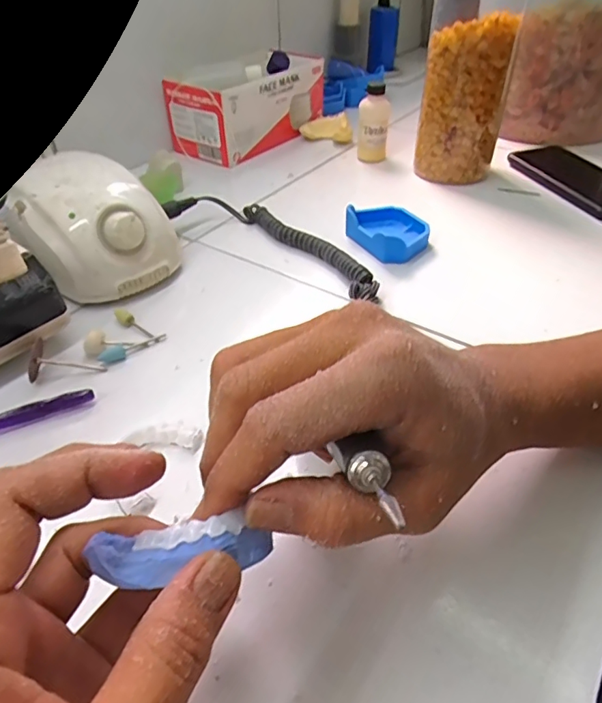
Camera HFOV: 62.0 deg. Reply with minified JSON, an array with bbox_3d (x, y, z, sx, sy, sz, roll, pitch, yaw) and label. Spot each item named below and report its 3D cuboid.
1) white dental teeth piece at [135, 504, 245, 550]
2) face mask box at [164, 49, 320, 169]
[{"bbox_3d":[-0.039,0.064,0.175,0.038,0.004,0.008,-10,43,-3],"label":"white dental teeth piece"},{"bbox_3d":[-0.067,-0.328,0.654,0.107,0.085,0.200,27,49,28],"label":"face mask box"}]

